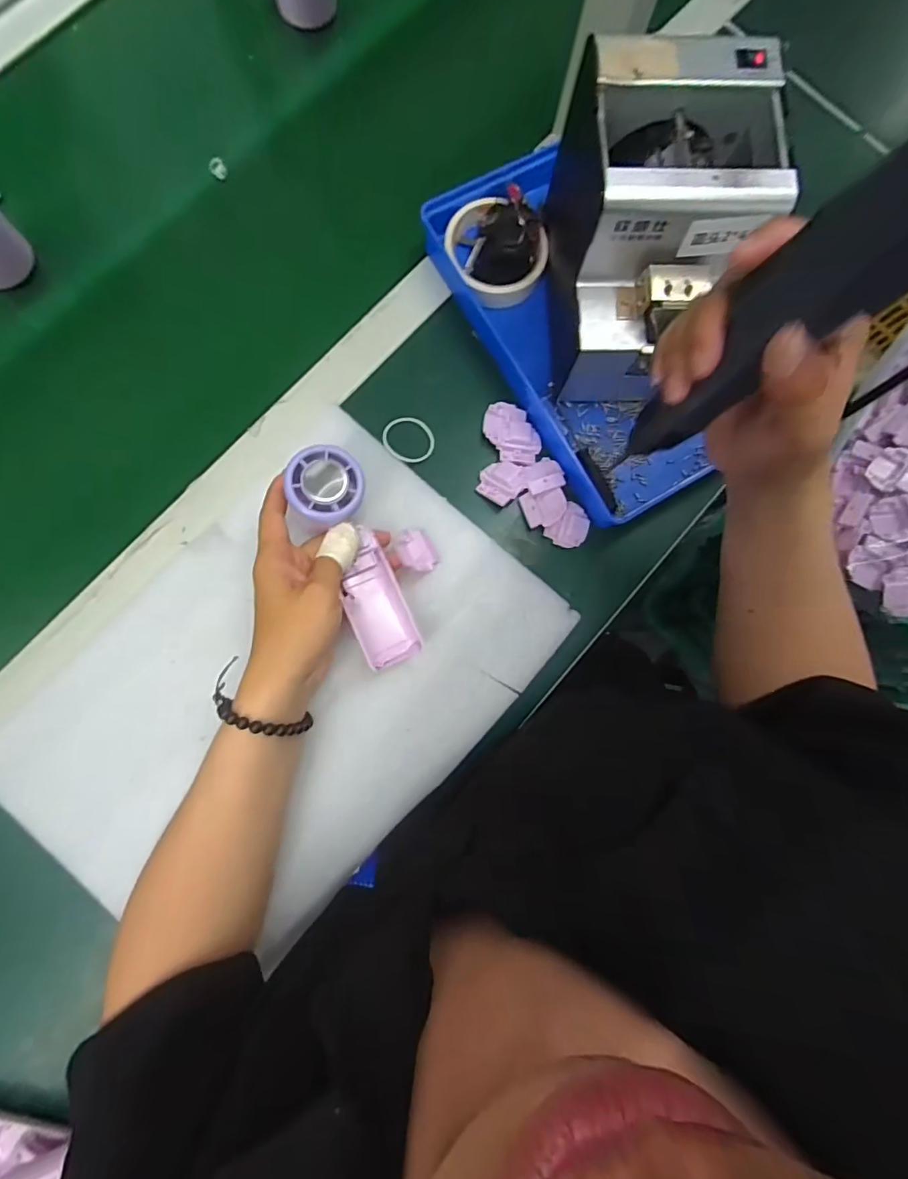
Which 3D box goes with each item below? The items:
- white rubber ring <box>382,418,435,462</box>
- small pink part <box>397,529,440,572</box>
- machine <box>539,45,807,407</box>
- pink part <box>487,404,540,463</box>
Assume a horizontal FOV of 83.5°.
[{"bbox_3d":[-0.038,-0.129,0.436,0.044,0.005,0.041,0,83,-4],"label":"white rubber ring"},{"bbox_3d":[-0.029,-0.031,0.410,0.035,0.008,0.035,-16,83,-28],"label":"small pink part"},{"bbox_3d":[0.145,-0.259,0.387,0.122,0.148,0.172,-1,83,-4],"label":"machine"},{"bbox_3d":[0.050,-0.134,0.438,0.040,0.011,0.058,-28,86,-7],"label":"pink part"}]

